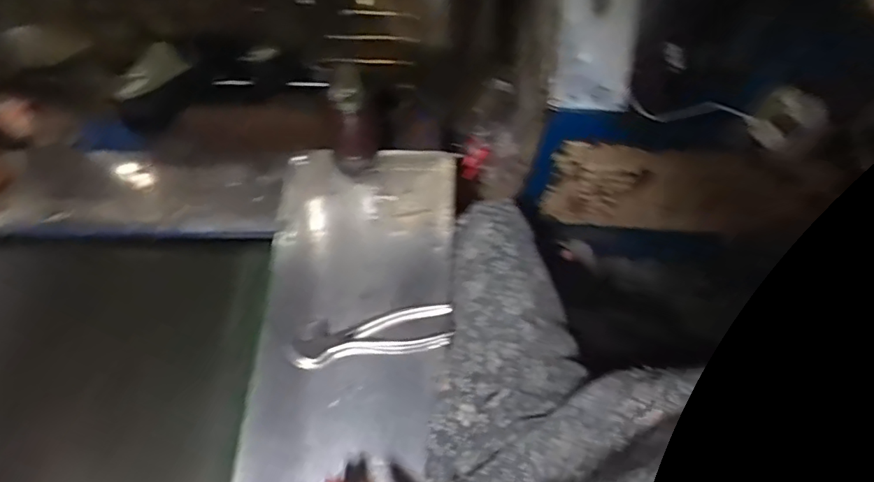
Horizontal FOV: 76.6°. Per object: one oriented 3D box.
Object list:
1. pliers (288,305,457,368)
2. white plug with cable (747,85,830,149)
[{"bbox_3d":[-0.075,0.110,0.647,0.186,0.018,0.055,-10,63,-6],"label":"pliers"},{"bbox_3d":[0.616,-0.215,0.976,0.093,0.107,0.029,43,29,-2],"label":"white plug with cable"}]

